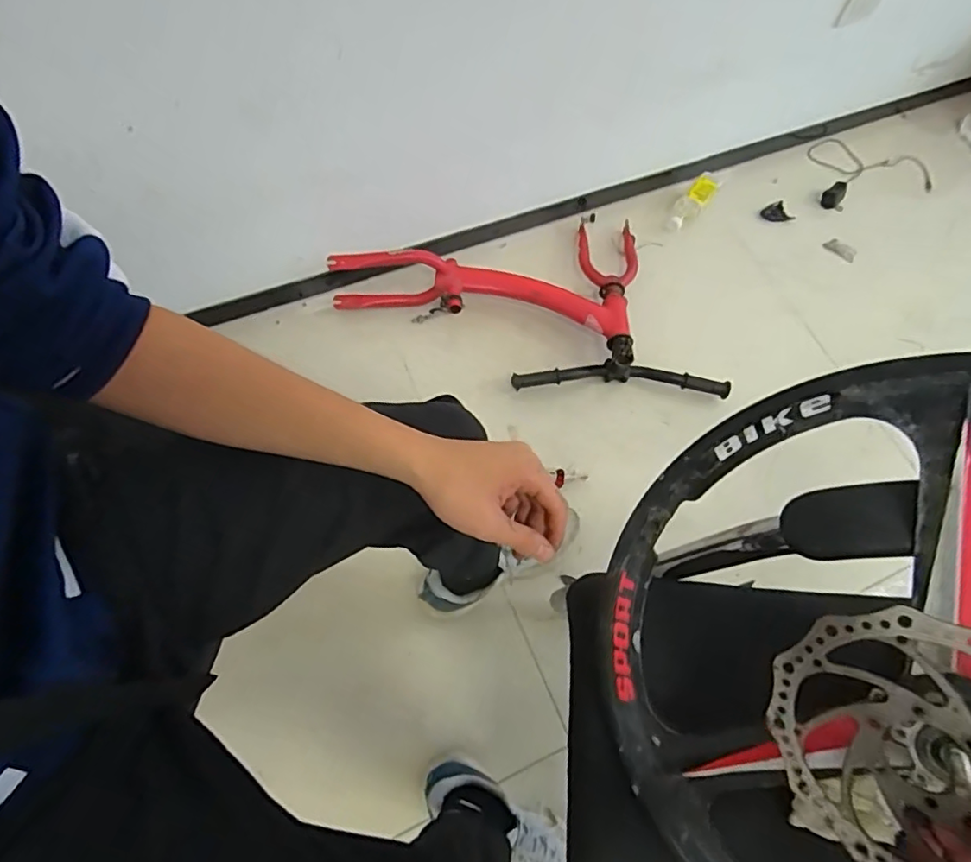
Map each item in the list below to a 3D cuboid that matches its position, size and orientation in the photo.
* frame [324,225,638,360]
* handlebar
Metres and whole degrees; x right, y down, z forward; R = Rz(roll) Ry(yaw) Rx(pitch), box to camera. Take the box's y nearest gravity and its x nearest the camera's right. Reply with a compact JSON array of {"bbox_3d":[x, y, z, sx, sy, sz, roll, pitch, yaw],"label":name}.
[{"bbox_3d":[0.030,-0.361,1.140,0.562,0.136,0.380,15,67,3],"label":"frame"},{"bbox_3d":[0.252,-0.099,1.059,0.402,0.053,0.054,2,66,-3],"label":"handlebar"}]

